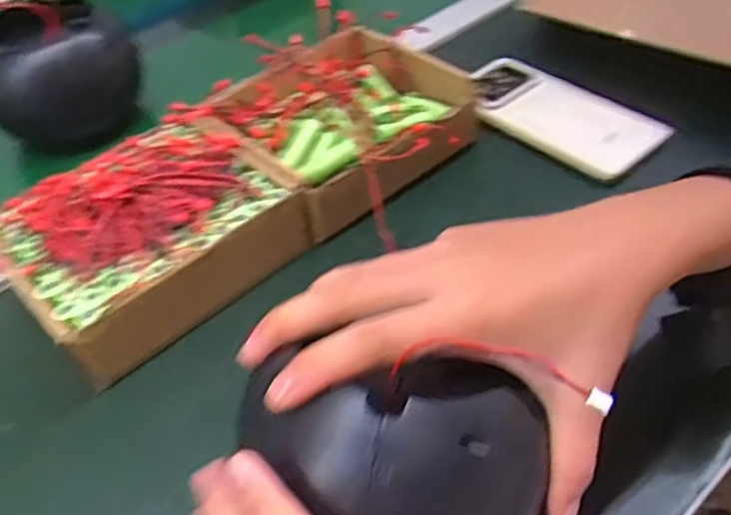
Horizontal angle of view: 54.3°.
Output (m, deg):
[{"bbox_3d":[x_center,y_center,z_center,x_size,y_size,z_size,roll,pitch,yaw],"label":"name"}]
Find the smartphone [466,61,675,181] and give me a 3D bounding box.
[{"bbox_3d":[0.154,-0.114,0.570,0.079,0.018,0.167,-35,53,-26],"label":"smartphone"}]

